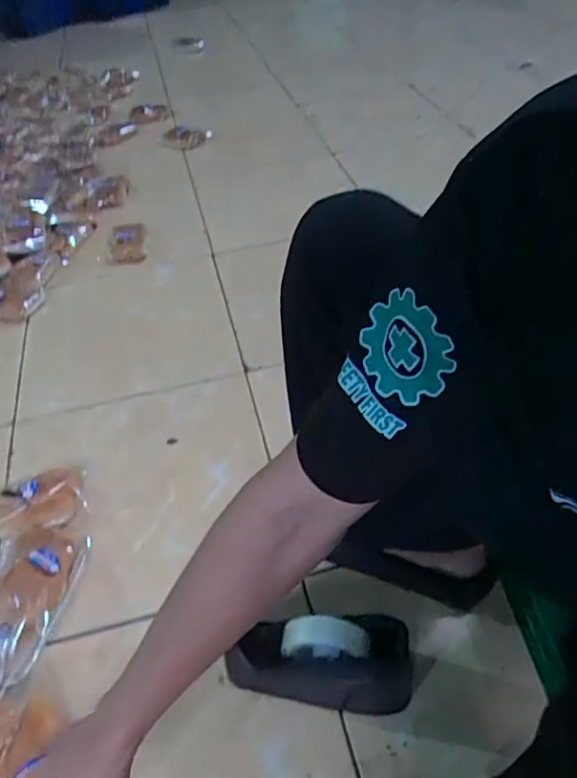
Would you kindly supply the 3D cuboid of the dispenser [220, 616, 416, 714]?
[{"bbox_3d":[0.036,0.293,0.632,0.194,0.108,0.080,-2,45,3],"label":"dispenser"}]

